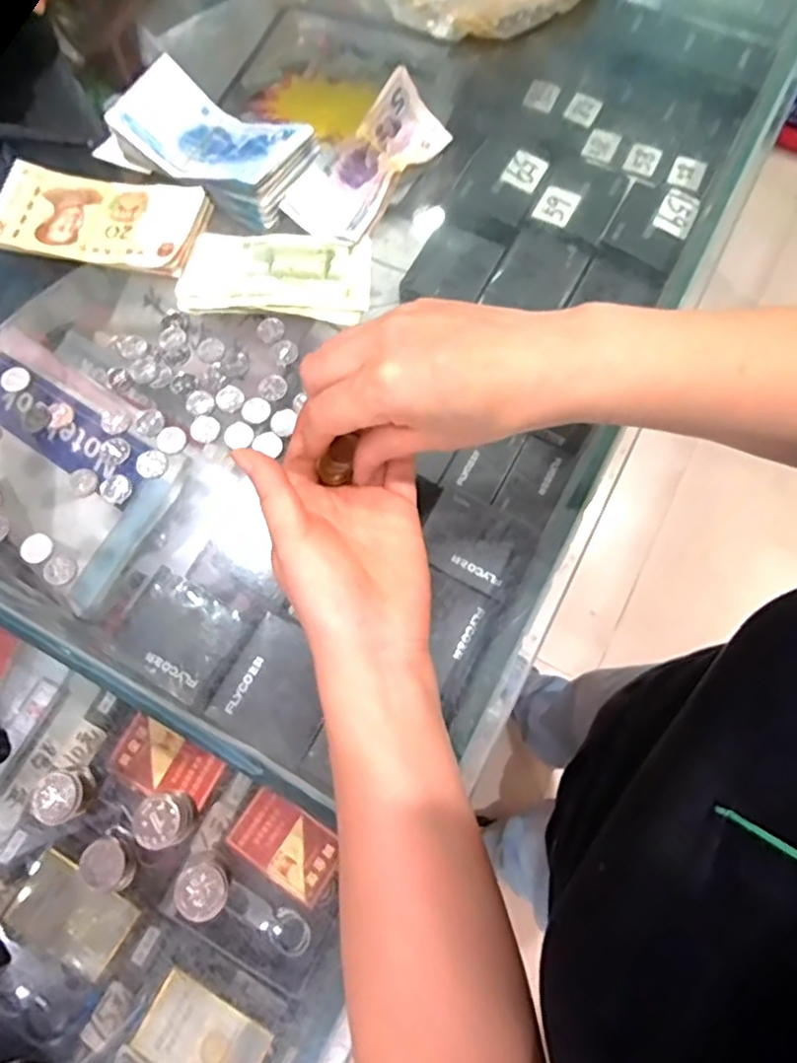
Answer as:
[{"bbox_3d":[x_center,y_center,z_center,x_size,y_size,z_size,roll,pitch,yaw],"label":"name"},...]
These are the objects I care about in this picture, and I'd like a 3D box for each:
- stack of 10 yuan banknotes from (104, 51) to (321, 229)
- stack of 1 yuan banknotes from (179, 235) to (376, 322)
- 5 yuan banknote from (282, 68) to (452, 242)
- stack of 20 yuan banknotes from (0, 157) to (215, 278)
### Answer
[{"bbox_3d":[-0.132,-0.284,0.447,0.138,0.031,0.071,31,72,10],"label":"stack of 10 yuan banknotes"},{"bbox_3d":[-0.085,-0.180,0.426,0.127,0.008,0.068,4,70,1],"label":"stack of 1 yuan banknotes"},{"bbox_3d":[-0.021,-0.271,0.446,0.062,0.035,0.139,30,72,10],"label":"5 yuan banknote"},{"bbox_3d":[-0.215,-0.223,0.438,0.146,0.010,0.072,12,70,3],"label":"stack of 20 yuan banknotes"}]

